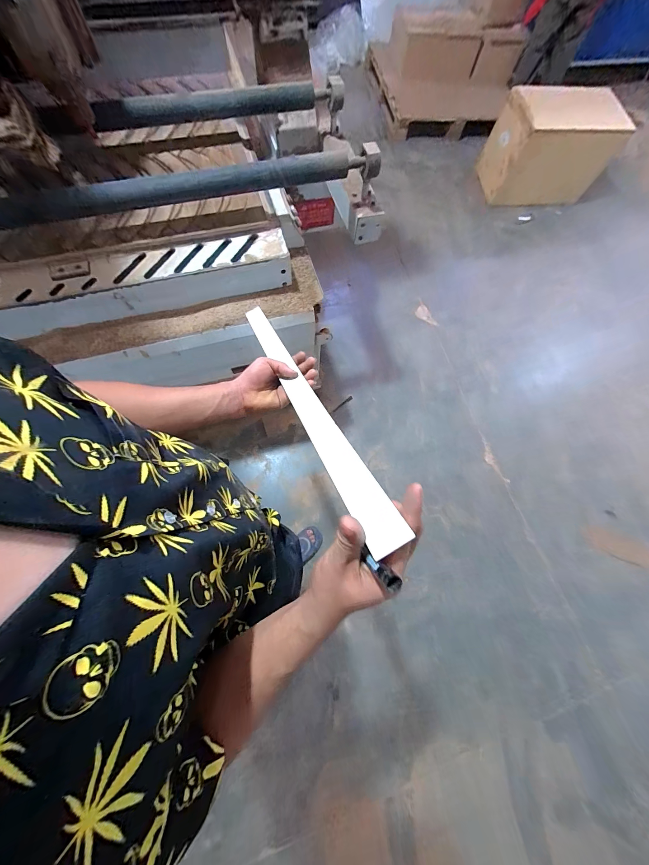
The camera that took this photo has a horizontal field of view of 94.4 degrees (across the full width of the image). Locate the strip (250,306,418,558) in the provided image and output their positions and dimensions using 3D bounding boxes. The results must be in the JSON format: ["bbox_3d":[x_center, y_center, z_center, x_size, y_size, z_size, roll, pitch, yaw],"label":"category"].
[{"bbox_3d":[-0.082,-0.137,0.609,0.044,0.015,0.893,-21,38,-7],"label":"strip"}]

